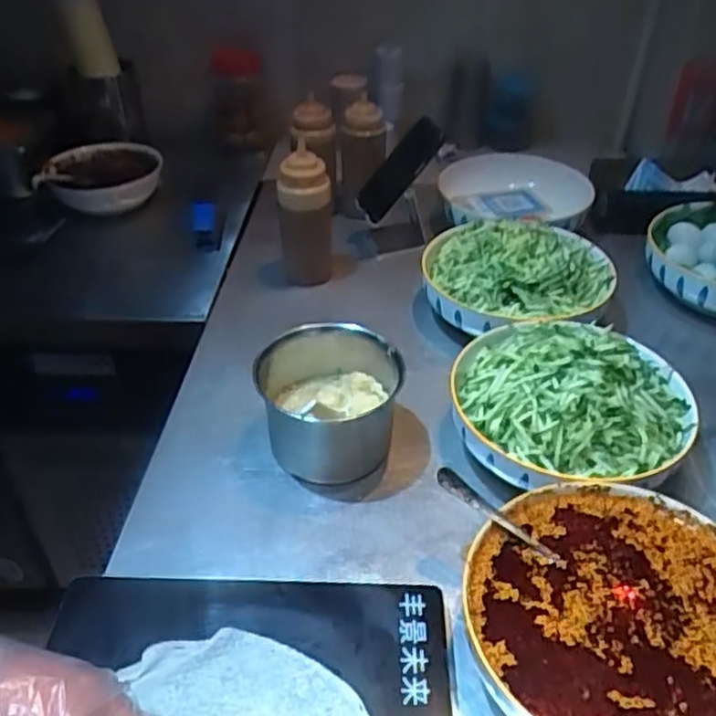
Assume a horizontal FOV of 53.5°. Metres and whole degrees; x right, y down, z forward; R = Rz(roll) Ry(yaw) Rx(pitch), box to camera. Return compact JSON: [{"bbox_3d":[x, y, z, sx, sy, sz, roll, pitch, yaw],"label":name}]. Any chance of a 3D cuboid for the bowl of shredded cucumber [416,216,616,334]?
[{"bbox_3d":[0.192,-0.108,0.854,0.225,0.082,0.209,0,42,7],"label":"bowl of shredded cucumber"}]

